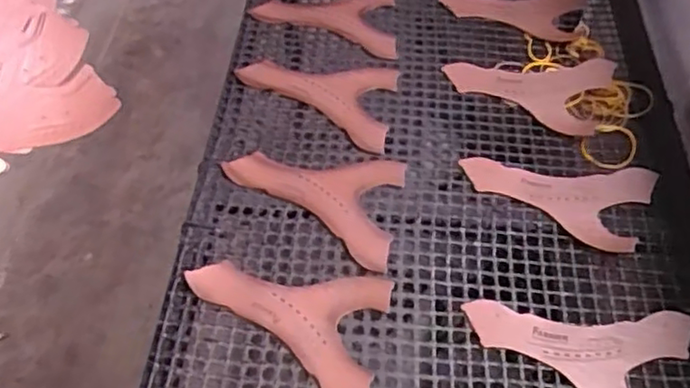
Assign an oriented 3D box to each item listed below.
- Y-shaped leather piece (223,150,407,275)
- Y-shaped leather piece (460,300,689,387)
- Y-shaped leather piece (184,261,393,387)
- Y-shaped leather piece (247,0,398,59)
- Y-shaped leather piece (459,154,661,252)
[{"bbox_3d":[-0.043,0.008,0.758,0.208,0.007,0.144,9,60,7],"label":"Y-shaped leather piece"},{"bbox_3d":[0.234,0.145,0.655,0.208,0.010,0.143,23,56,17],"label":"Y-shaped leather piece"},{"bbox_3d":[-0.067,0.133,0.662,0.206,0.010,0.141,11,54,8],"label":"Y-shaped leather piece"},{"bbox_3d":[-0.032,-0.249,0.946,0.210,0.016,0.132,0,53,0],"label":"Y-shaped leather piece"},{"bbox_3d":[0.252,-0.014,0.769,0.209,0.007,0.129,22,56,16],"label":"Y-shaped leather piece"}]

